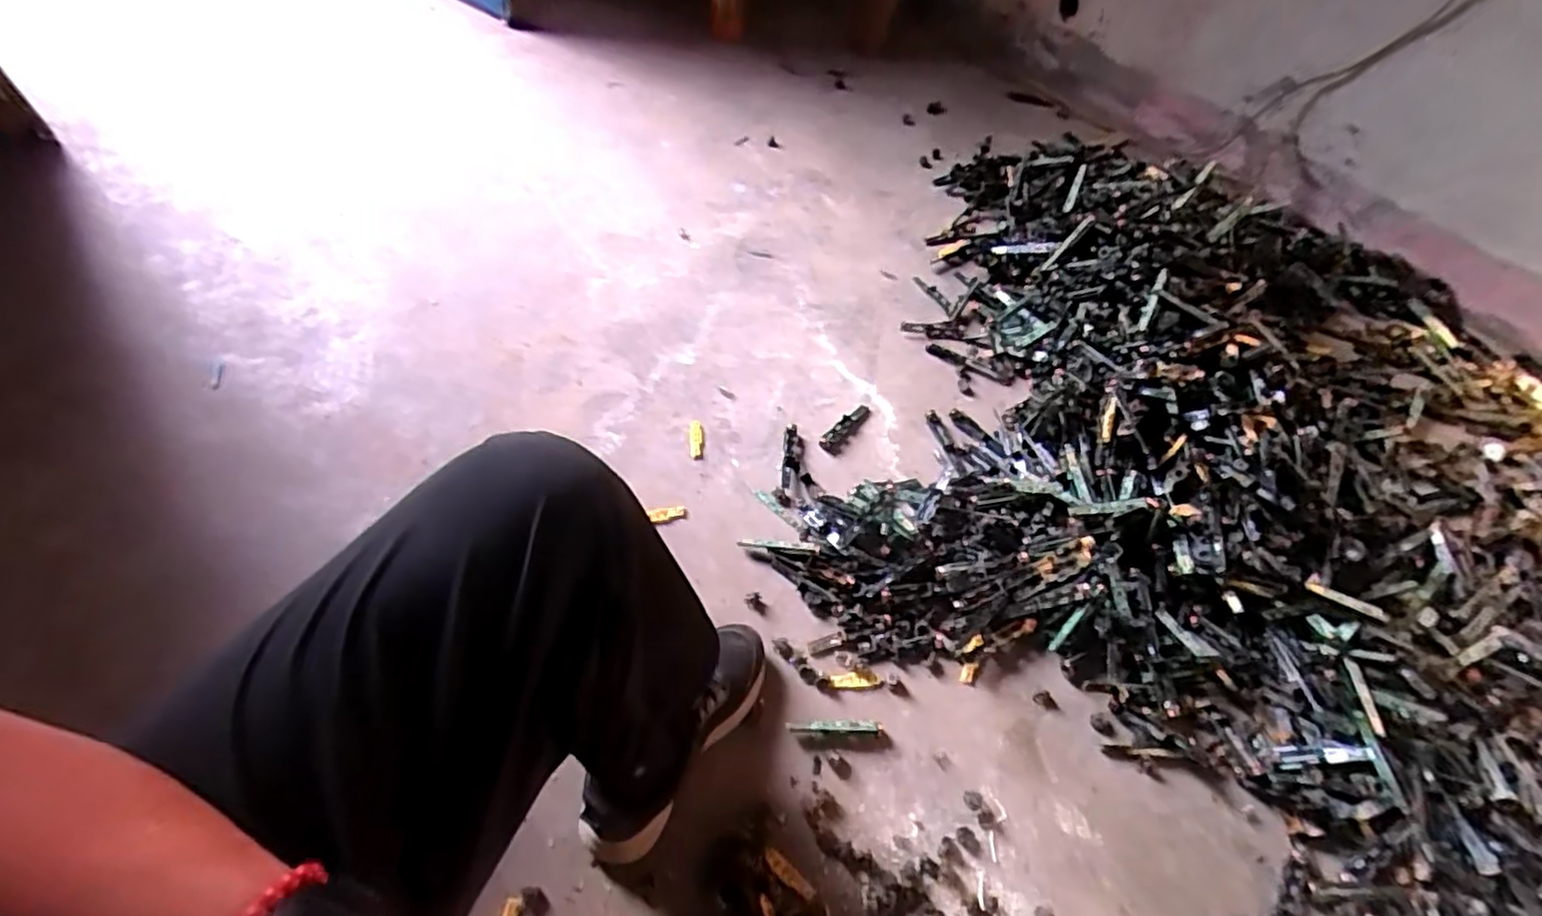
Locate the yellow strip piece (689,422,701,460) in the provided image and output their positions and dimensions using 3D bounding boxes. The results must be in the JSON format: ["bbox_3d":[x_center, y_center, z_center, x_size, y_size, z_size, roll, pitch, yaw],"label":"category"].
[{"bbox_3d":[-0.107,-0.028,0.985,0.018,0.006,0.065,0,56,-7],"label":"yellow strip piece"}]

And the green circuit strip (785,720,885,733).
[{"bbox_3d":[0.071,0.297,0.768,0.108,0.009,0.012,2,56,-5],"label":"green circuit strip"}]

